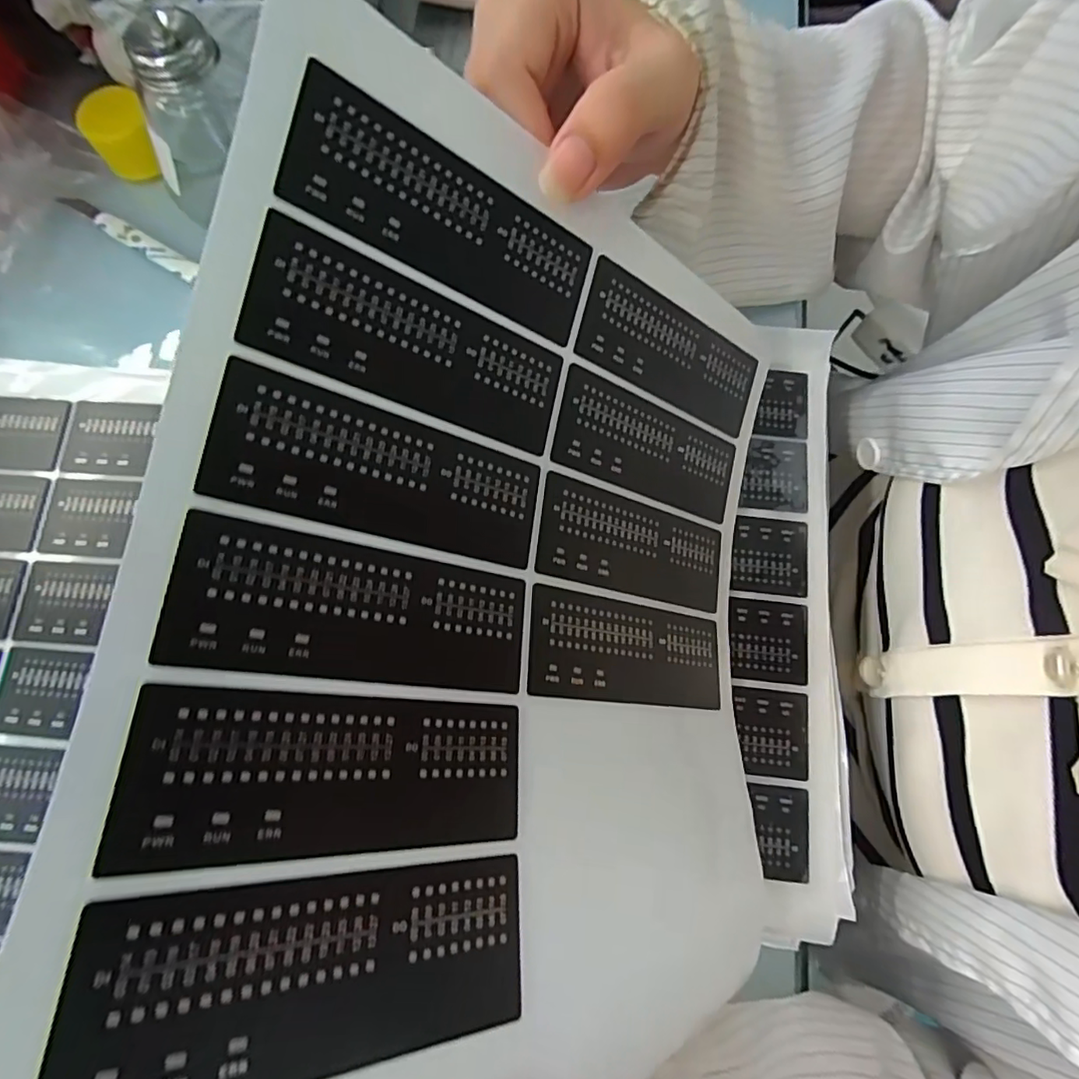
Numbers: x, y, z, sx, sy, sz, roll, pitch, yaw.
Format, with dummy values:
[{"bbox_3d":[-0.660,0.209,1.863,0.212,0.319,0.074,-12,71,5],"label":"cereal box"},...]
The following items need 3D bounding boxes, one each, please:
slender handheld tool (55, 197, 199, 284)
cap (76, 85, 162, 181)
[{"bbox_3d":[-0.241,-0.178,0.320,0.102,0.004,0.012,31,77,7],"label":"slender handheld tool"},{"bbox_3d":[-0.244,-0.238,0.322,0.034,0.028,0.034,-18,76,-5],"label":"cap"}]

